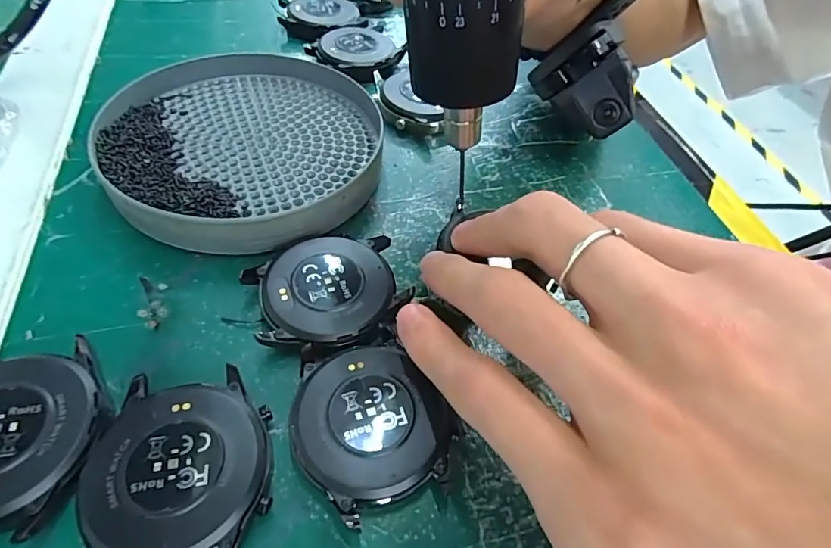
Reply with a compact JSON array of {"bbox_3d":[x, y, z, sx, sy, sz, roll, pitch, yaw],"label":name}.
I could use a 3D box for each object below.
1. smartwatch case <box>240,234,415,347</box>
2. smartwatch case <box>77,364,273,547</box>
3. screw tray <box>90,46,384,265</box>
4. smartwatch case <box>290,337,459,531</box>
[{"bbox_3d":[-0.030,0.007,0.158,0.050,0.011,0.043,-14,54,-16],"label":"smartwatch case"},{"bbox_3d":[-0.061,0.051,0.120,0.043,0.011,0.049,-8,53,-11],"label":"smartwatch case"},{"bbox_3d":[-0.071,-0.057,0.198,0.112,0.019,0.115,-9,53,-12],"label":"screw tray"},{"bbox_3d":[-0.013,0.042,0.133,0.042,0.011,0.047,-15,55,-17],"label":"smartwatch case"}]

